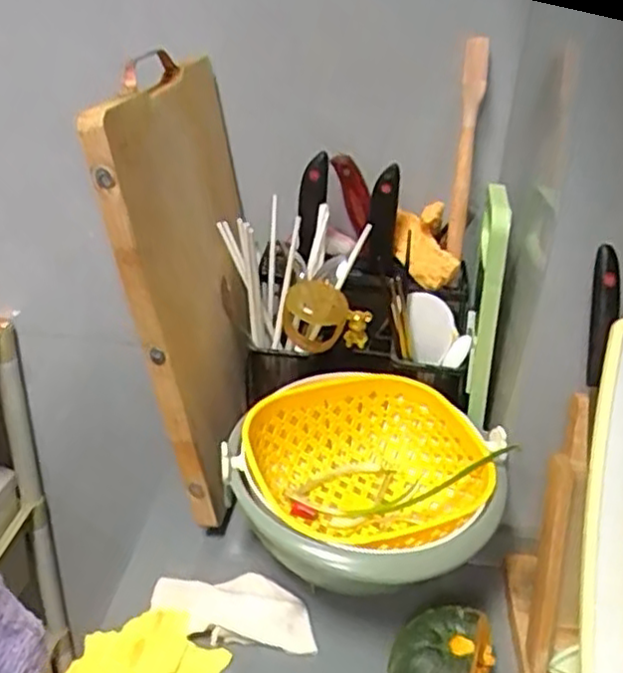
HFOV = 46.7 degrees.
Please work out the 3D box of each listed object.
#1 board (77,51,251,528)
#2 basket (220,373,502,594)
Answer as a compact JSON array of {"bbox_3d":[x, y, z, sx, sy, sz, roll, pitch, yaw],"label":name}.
[{"bbox_3d":[-0.104,-0.064,0.723,0.050,0.404,0.305,-6,26,13],"label":"board"},{"bbox_3d":[0.044,0.130,0.655,0.231,0.094,0.203,-17,32,-26],"label":"basket"}]

